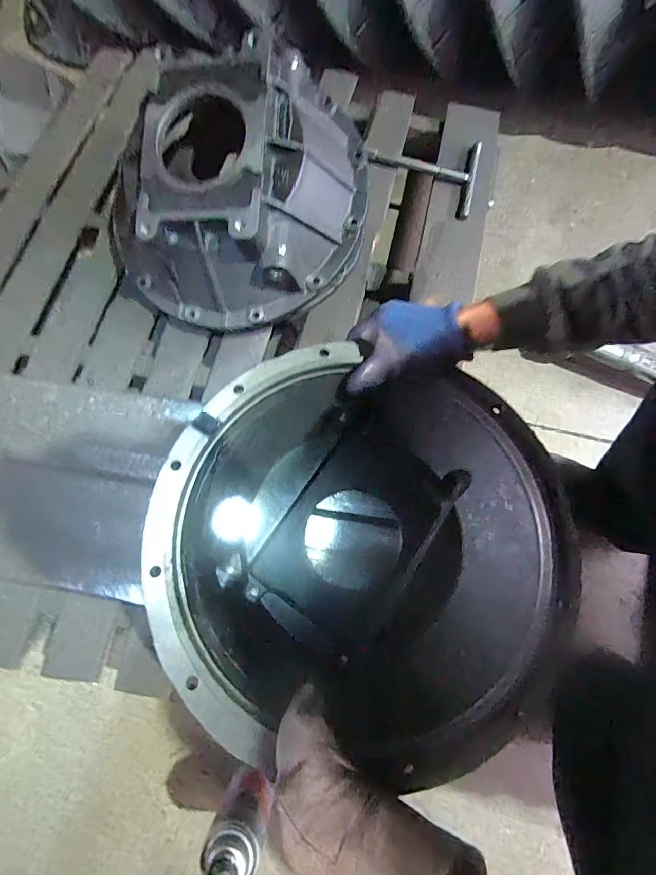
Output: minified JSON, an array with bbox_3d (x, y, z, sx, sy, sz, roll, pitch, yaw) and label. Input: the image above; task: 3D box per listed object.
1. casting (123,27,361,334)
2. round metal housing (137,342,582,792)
[{"bbox_3d":[-0.132,-0.337,0.544,0.361,0.179,0.305,2,73,0],"label":"casting"},{"bbox_3d":[0.023,0.093,0.425,0.374,0.121,0.352,0,73,-1],"label":"round metal housing"}]

